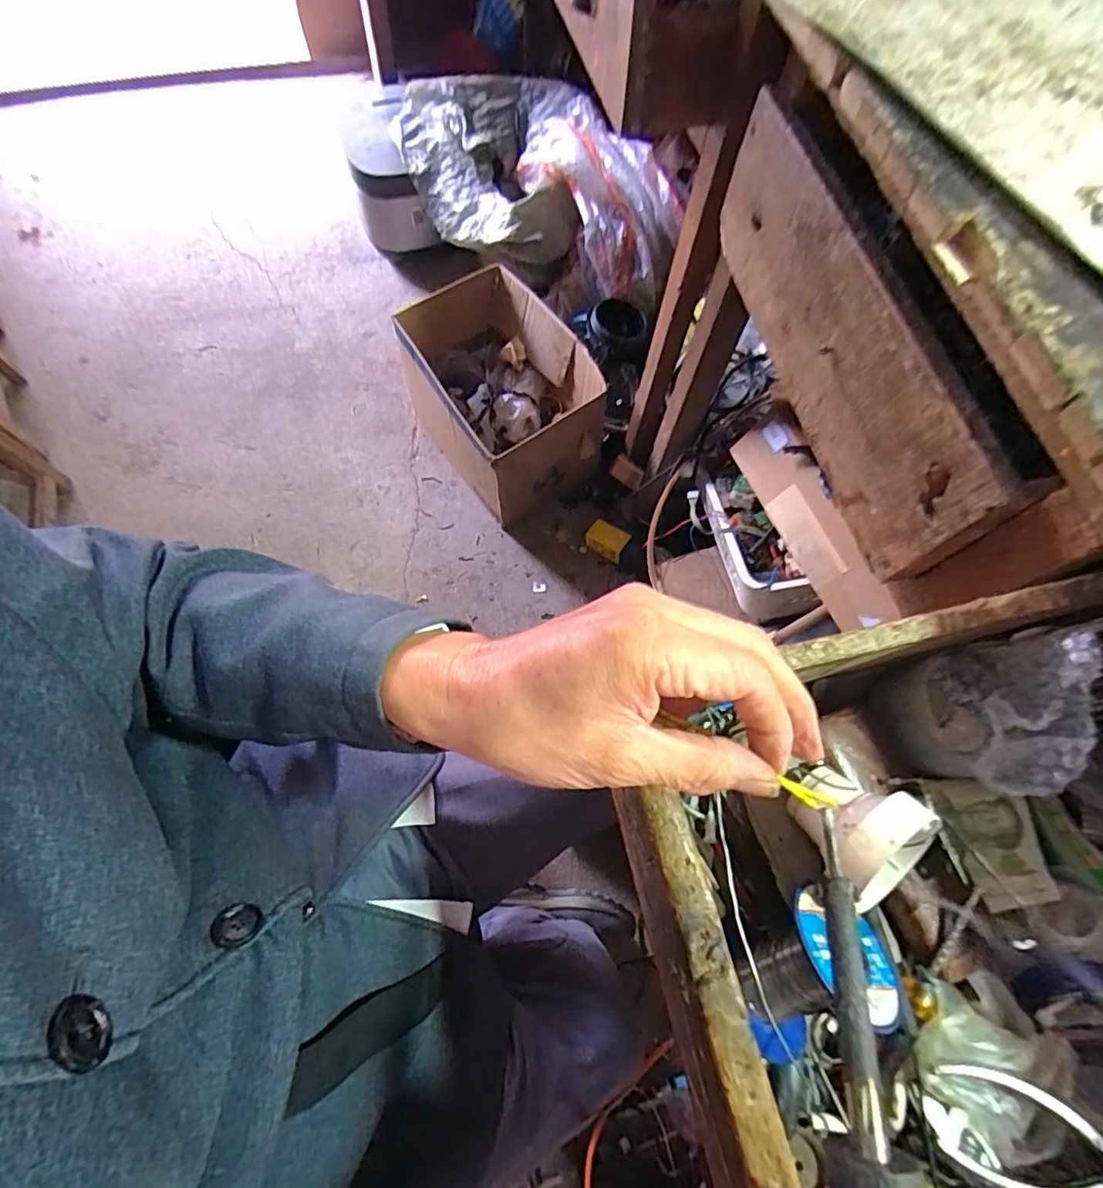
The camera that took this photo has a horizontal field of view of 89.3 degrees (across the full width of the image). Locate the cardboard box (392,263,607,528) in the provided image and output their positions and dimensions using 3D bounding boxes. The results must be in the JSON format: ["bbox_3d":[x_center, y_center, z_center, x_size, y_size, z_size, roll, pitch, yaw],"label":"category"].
[{"bbox_3d":[-0.093,-0.382,1.102,0.265,0.245,0.389,-30,75,-12],"label":"cardboard box"}]

